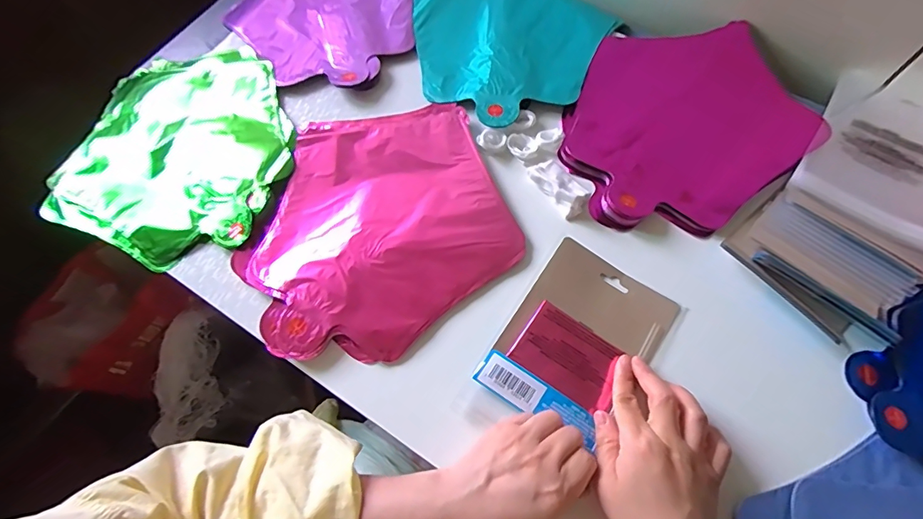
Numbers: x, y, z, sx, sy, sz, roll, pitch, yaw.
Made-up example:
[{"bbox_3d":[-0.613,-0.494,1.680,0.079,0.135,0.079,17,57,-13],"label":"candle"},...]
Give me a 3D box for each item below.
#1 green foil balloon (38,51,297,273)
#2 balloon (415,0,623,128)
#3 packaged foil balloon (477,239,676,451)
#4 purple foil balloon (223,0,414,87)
[{"bbox_3d":[-0.286,-0.115,0.486,0.233,0.036,0.246,9,68,6],"label":"green foil balloon"},{"bbox_3d":[0.038,-0.251,0.520,0.226,0.010,0.214,0,67,0],"label":"balloon"},{"bbox_3d":[0.099,0.067,0.393,0.111,0.012,0.150,32,71,13],"label":"packaged foil balloon"},{"bbox_3d":[-0.157,-0.302,0.561,0.229,0.027,0.234,21,70,11],"label":"purple foil balloon"}]

